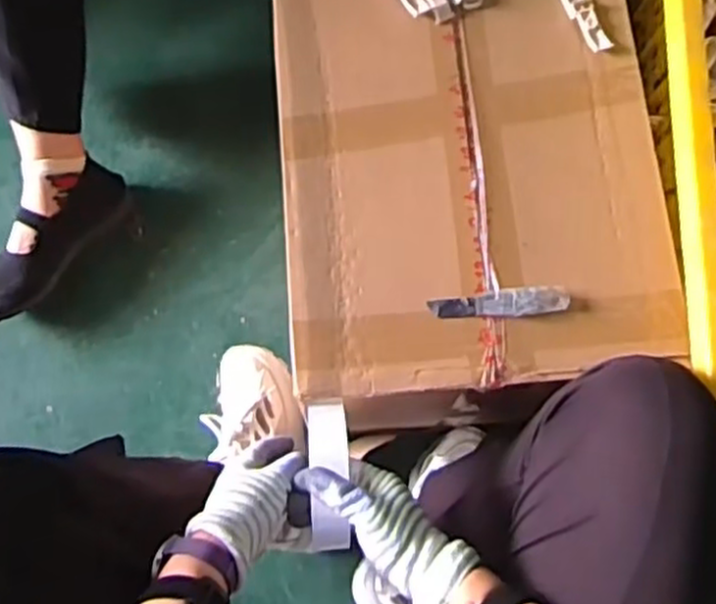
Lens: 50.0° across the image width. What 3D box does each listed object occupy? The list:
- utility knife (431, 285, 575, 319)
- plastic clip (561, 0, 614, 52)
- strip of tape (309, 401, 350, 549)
[{"bbox_3d":[0.127,0.003,0.688,0.121,0.013,0.025,-7,74,-4],"label":"utility knife"},{"bbox_3d":[0.227,-0.297,0.783,0.026,0.011,0.099,-18,75,-7],"label":"plastic clip"},{"bbox_3d":[-0.025,0.150,0.662,0.034,0.018,0.123,-1,81,-3],"label":"strip of tape"}]

